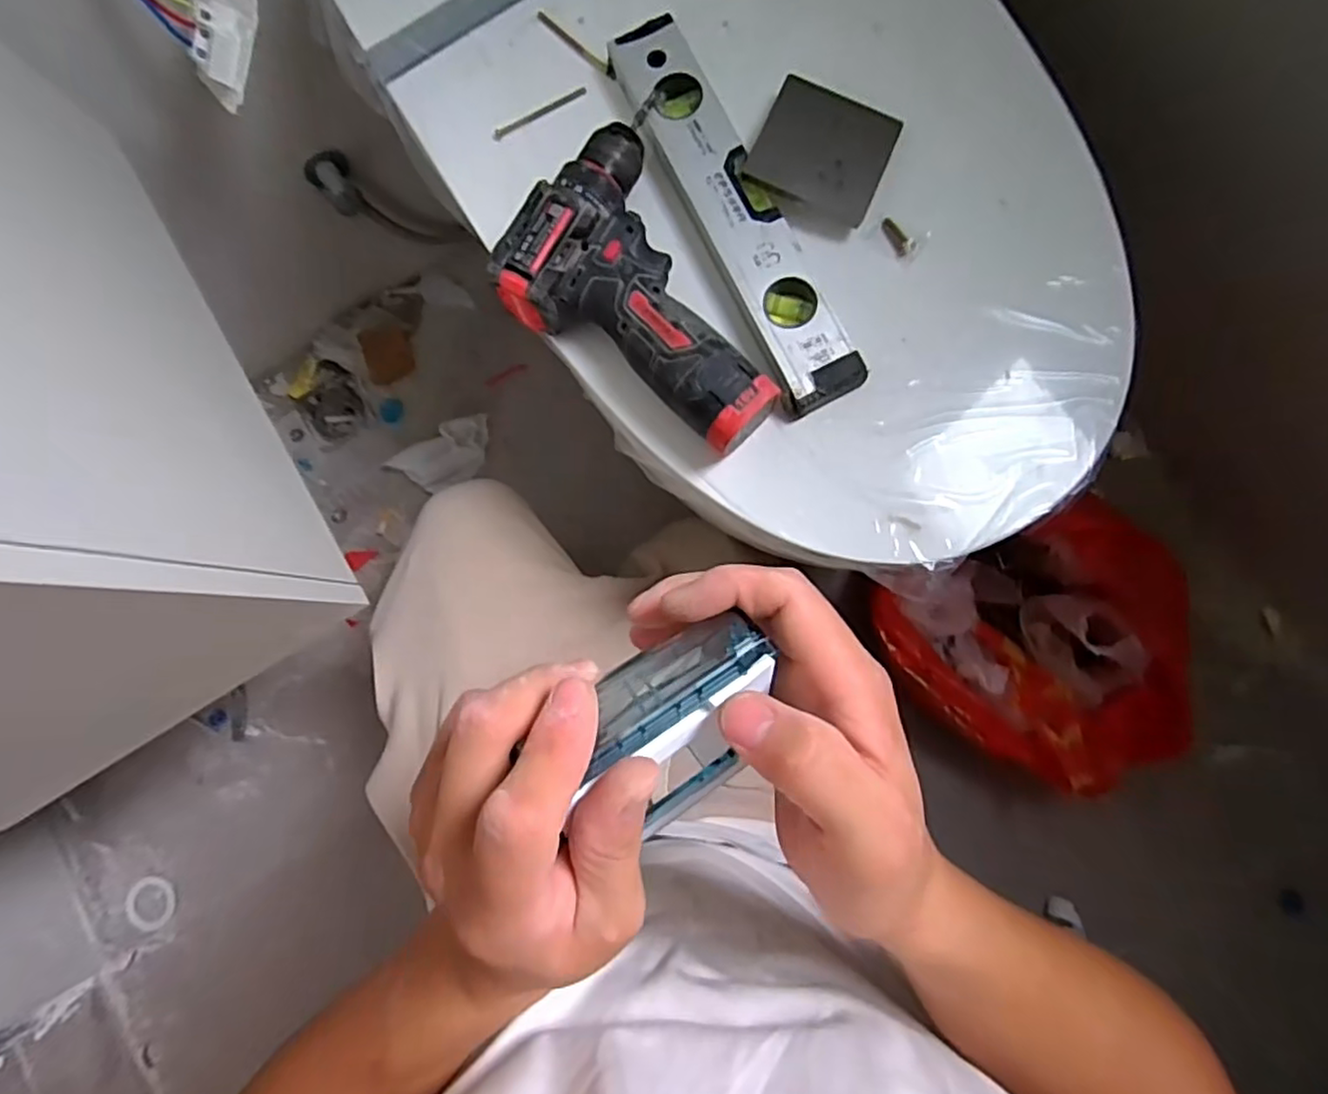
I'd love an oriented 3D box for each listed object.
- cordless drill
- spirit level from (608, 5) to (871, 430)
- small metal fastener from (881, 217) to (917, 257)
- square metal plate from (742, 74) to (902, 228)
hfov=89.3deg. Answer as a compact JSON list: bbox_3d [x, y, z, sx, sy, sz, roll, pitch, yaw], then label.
[{"bbox_3d":[0.004,-0.168,0.429,0.198,0.057,0.150,35,88,8],"label":"cordless drill"},{"bbox_3d":[0.045,-0.223,0.449,0.052,0.023,0.287,-26,82,2],"label":"spirit level"},{"bbox_3d":[0.157,-0.209,0.451,0.012,0.008,0.032,-29,69,1],"label":"small metal fastener"},{"bbox_3d":[0.106,-0.263,0.443,0.084,0.008,0.079,24,83,5],"label":"square metal plate"}]

